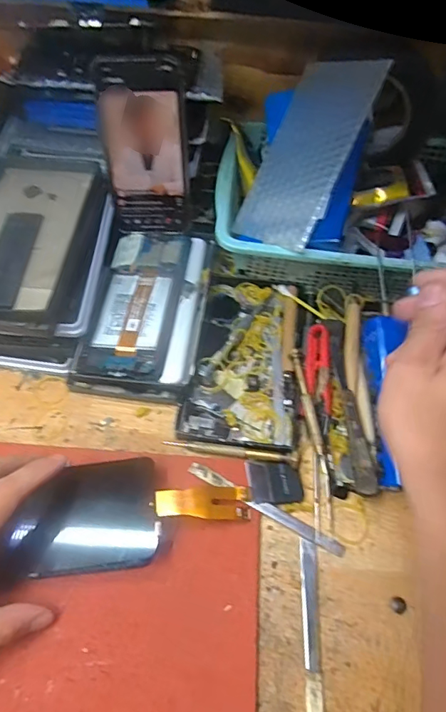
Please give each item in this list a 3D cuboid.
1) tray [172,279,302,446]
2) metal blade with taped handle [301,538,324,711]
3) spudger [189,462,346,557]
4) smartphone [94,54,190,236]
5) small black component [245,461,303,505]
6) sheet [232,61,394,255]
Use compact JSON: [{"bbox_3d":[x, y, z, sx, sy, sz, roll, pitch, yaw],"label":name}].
[{"bbox_3d":[0.024,-0.001,0.433,0.096,0.020,0.174,10,58,4],"label":"tray"},{"bbox_3d":[0.060,0.190,0.322,0.012,0.009,0.123,4,58,1],"label":"metal blade with taped handle"},{"bbox_3d":[0.032,0.116,0.363,0.129,0.006,0.010,25,61,13],"label":"spudger"},{"bbox_3d":[-0.069,-0.183,0.432,0.073,0.146,0.009,0,38,0],"label":"smartphone"},{"bbox_3d":[0.041,0.098,0.374,0.041,0.004,0.034,-3,58,-4],"label":"small black component"},{"bbox_3d":[0.071,-0.177,0.421,0.086,0.008,0.162,30,99,38],"label":"sheet"}]

